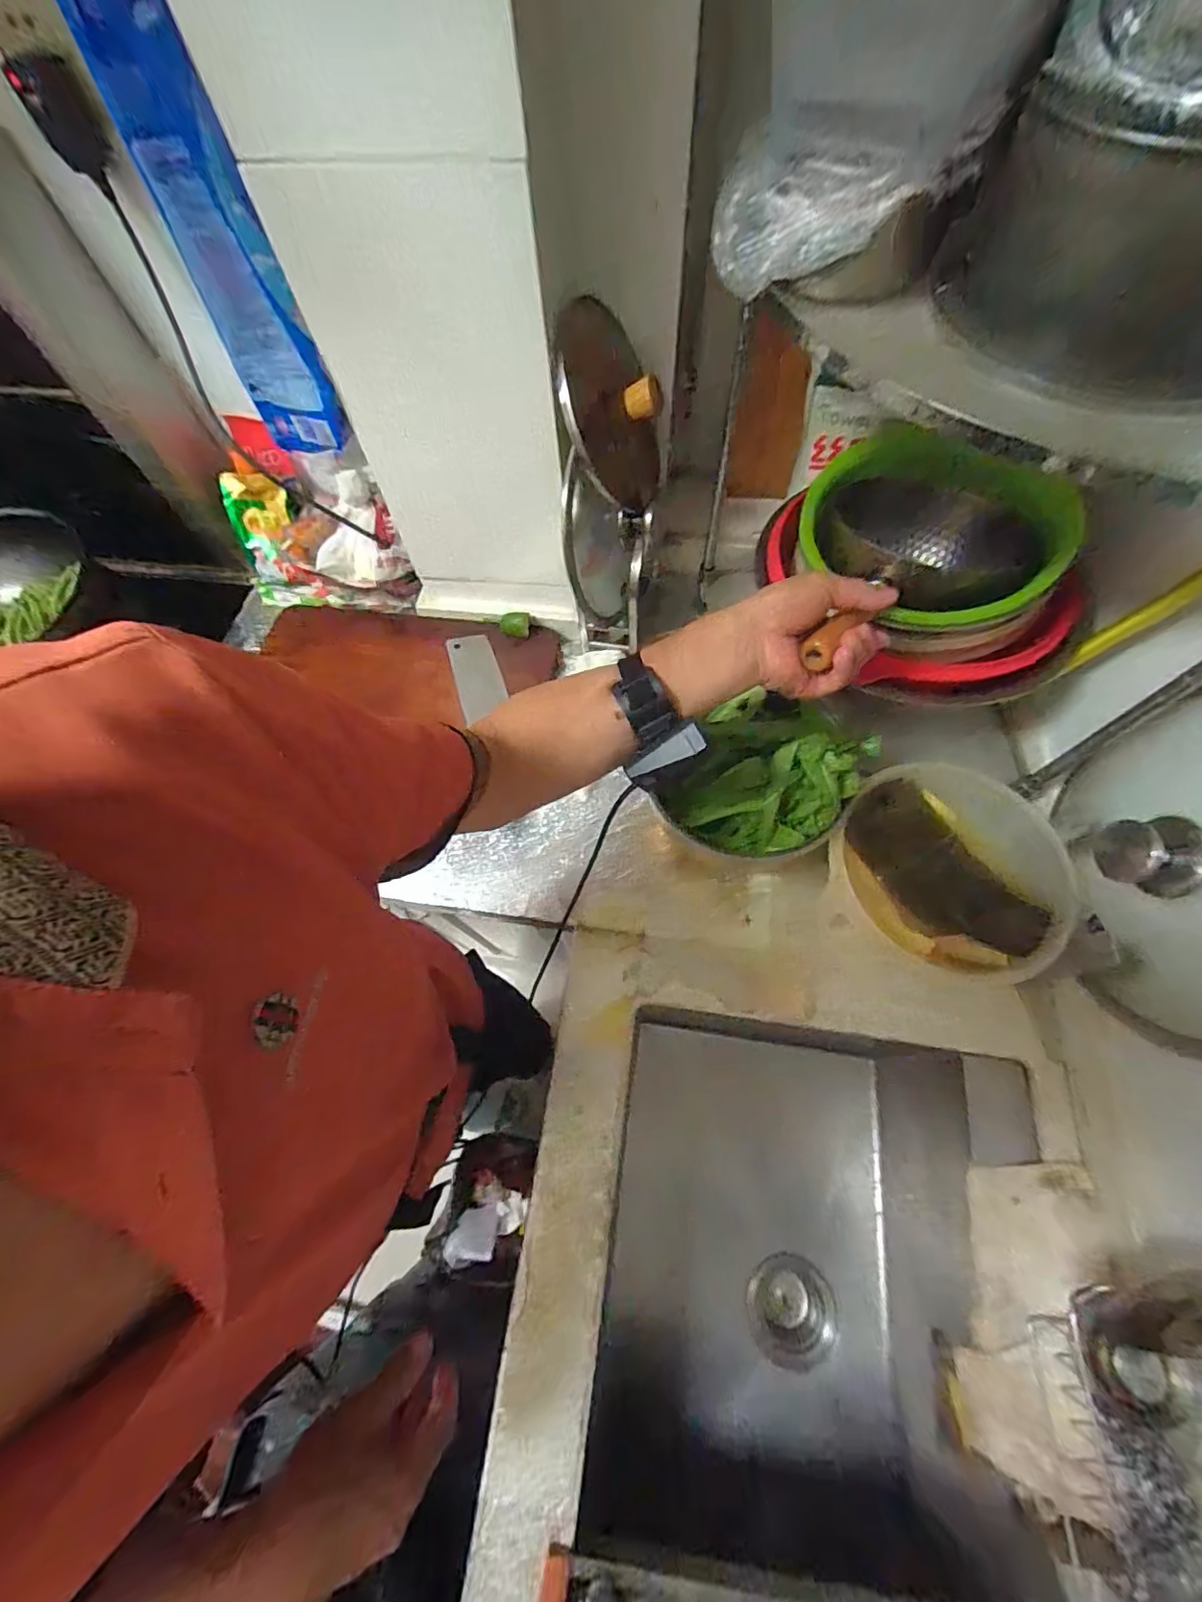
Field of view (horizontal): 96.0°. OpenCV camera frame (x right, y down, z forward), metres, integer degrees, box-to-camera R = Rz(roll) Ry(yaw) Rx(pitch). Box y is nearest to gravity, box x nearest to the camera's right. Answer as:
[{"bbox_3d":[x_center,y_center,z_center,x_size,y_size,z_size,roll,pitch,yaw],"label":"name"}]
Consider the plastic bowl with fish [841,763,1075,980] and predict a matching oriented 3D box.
[{"bbox_3d":[0.376,0.074,0.592,0.195,0.077,0.223,4,66,5],"label":"plastic bowl with fish"}]

